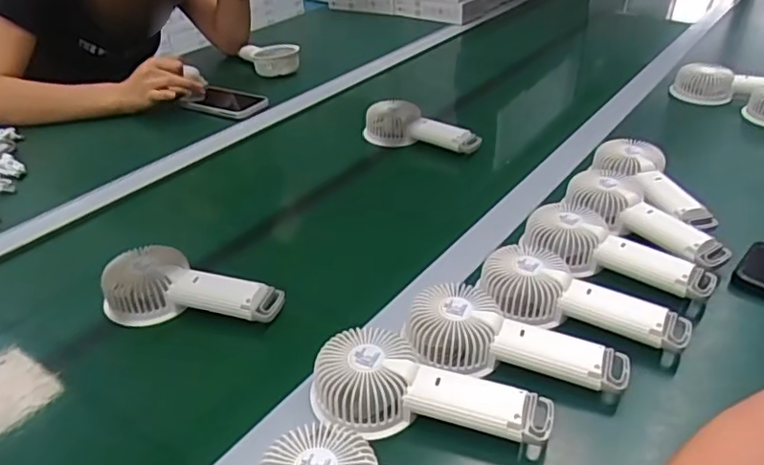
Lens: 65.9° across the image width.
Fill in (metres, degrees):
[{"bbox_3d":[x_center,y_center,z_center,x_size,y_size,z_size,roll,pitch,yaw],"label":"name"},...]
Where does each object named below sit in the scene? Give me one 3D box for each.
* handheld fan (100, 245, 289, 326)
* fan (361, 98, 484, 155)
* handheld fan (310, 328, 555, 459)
[{"bbox_3d":[-0.181,0.053,0.564,0.174,0.044,0.063,4,35,8],"label":"handheld fan"},{"bbox_3d":[0.059,-0.151,0.854,0.175,0.047,0.061,13,38,21],"label":"fan"},{"bbox_3d":[0.037,0.118,0.450,0.178,0.042,0.078,4,35,8],"label":"handheld fan"}]

